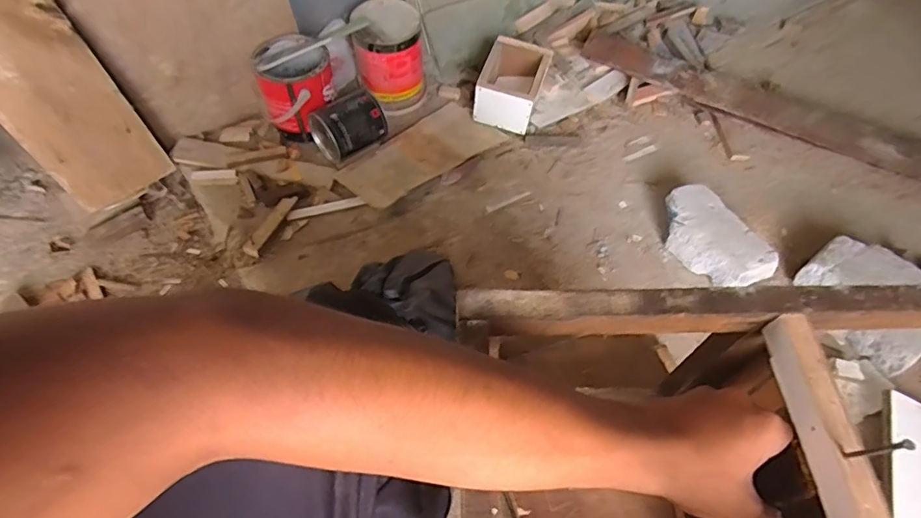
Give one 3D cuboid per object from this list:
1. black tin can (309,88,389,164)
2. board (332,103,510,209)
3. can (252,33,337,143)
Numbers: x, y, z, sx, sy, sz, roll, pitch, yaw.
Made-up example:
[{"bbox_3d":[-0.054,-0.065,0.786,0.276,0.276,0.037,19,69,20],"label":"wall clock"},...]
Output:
[{"bbox_3d":[-0.229,-0.274,1.032,0.131,0.106,0.103,-32,63,-22],"label":"black tin can"},{"bbox_3d":[-0.086,-0.227,1.062,0.339,0.029,0.164,-35,64,-23],"label":"board"},{"bbox_3d":[-0.341,-0.358,1.053,0.141,0.153,0.164,-15,58,-13],"label":"can"}]

